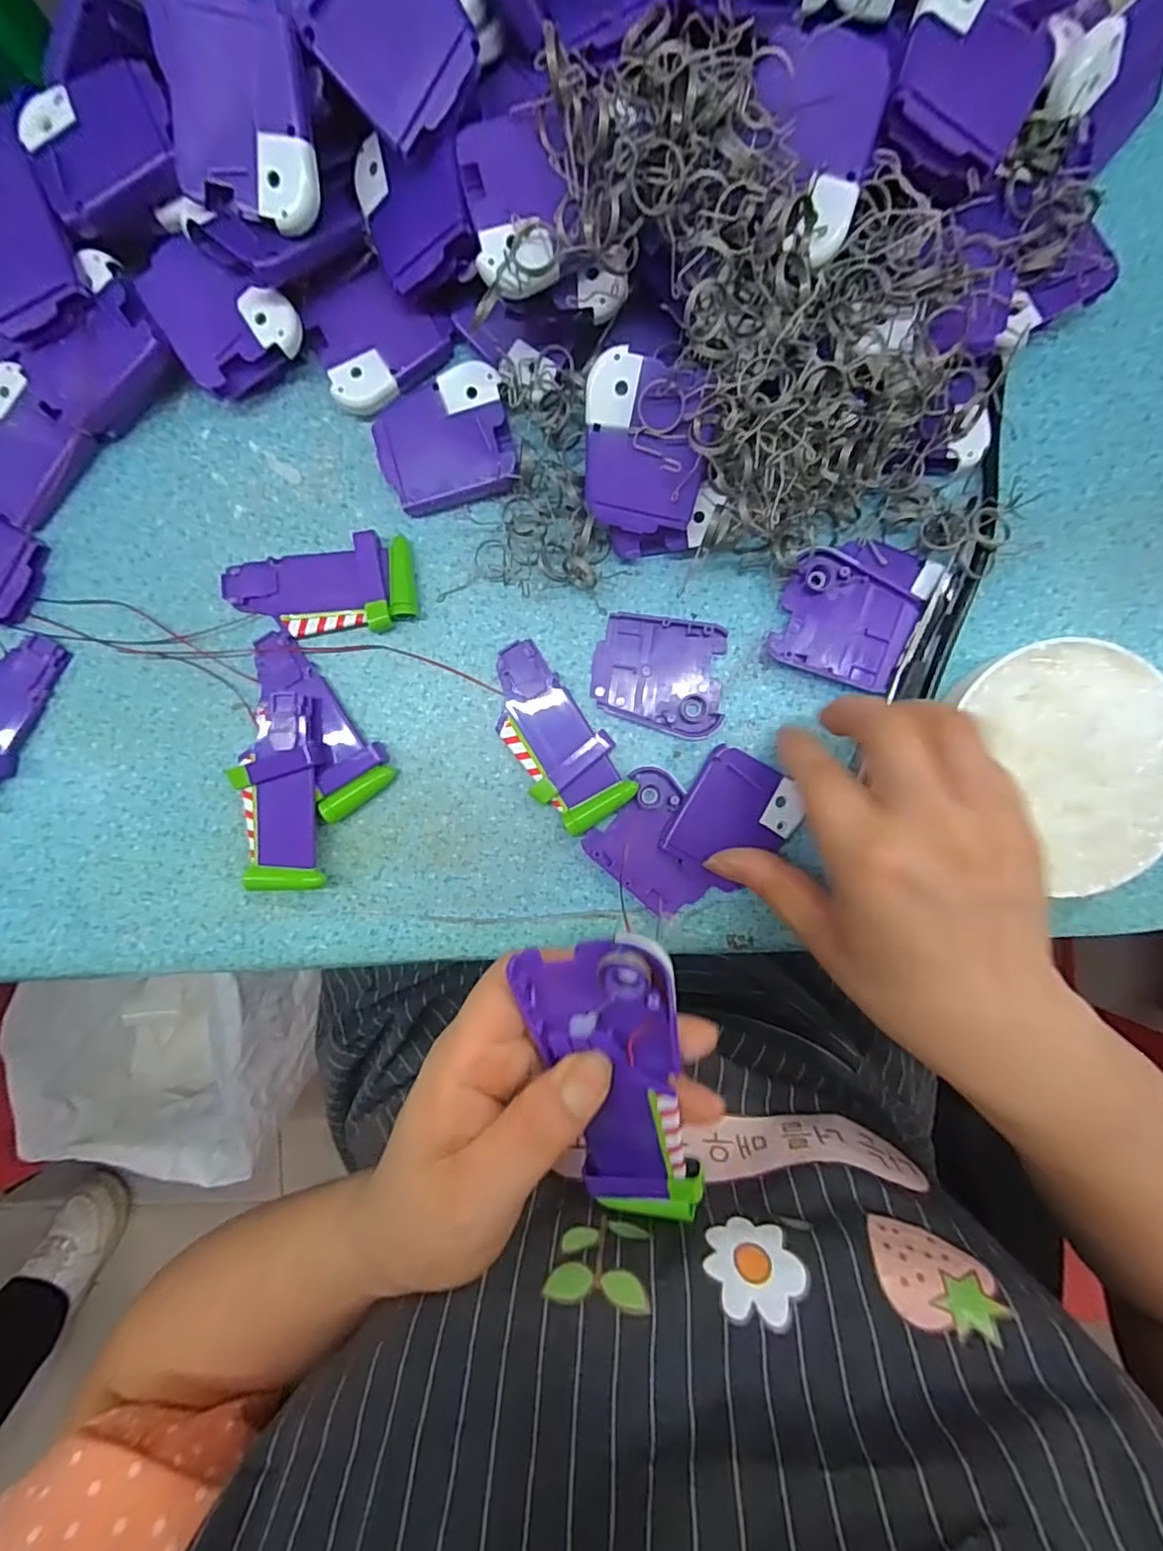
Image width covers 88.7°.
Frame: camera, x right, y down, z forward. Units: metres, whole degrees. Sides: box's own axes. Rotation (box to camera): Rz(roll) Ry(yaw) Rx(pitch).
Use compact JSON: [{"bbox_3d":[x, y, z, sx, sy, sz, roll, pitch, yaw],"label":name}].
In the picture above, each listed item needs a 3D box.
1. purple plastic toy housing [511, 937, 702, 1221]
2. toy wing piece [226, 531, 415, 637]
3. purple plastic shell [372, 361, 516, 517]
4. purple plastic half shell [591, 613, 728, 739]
[{"bbox_3d":[0.011,0.107,0.205,0.048,0.016,0.119,-10,108,1],"label":"purple plastic toy housing"},{"bbox_3d":[-0.122,-0.085,0.280,0.088,0.011,0.042,-11,92,1],"label":"toy wing piece"},{"bbox_3d":[-0.062,-0.151,0.271,0.059,0.017,0.051,-14,92,1],"label":"purple plastic shell"},{"bbox_3d":[0.036,-0.047,0.280,0.060,0.006,0.053,6,93,0],"label":"purple plastic half shell"}]

